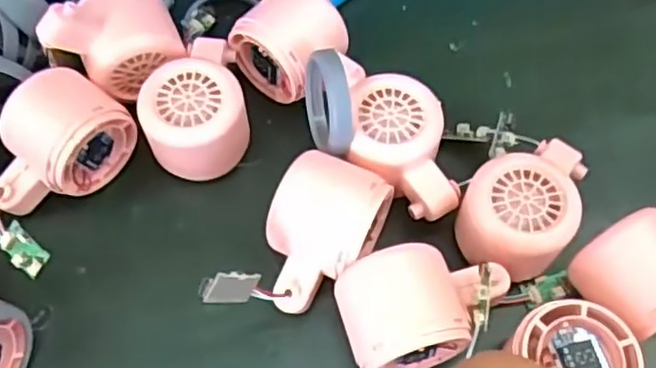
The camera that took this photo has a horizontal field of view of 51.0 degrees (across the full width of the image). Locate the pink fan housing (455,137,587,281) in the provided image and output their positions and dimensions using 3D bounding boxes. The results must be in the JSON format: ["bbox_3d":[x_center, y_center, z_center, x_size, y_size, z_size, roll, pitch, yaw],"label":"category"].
[{"bbox_3d":[0.105,0.017,0.380,0.057,0.061,0.085,35,68,16],"label":"pink fan housing"}]

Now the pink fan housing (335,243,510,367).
[{"bbox_3d":[0.048,0.061,0.349,0.081,0.053,0.057,-14,64,-7],"label":"pink fan housing"}]

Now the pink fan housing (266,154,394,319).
[{"bbox_3d":[-0.005,0.031,0.360,0.055,0.057,0.073,20,64,9],"label":"pink fan housing"}]

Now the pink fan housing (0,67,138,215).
[{"bbox_3d":[-0.154,-0.022,0.385,0.083,0.059,0.053,-41,71,-20],"label":"pink fan housing"}]

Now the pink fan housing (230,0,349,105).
[{"bbox_3d":[-0.019,-0.081,0.418,0.063,0.060,0.053,37,68,16],"label":"pink fan housing"}]

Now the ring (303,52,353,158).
[{"bbox_3d":[0.000,-0.044,0.376,0.021,0.054,0.060,-6,67,-2],"label":"ring"}]

